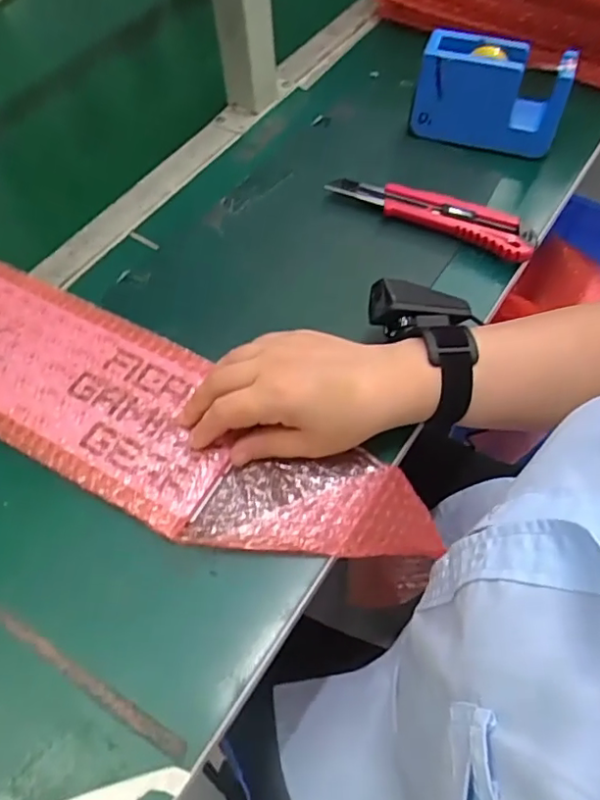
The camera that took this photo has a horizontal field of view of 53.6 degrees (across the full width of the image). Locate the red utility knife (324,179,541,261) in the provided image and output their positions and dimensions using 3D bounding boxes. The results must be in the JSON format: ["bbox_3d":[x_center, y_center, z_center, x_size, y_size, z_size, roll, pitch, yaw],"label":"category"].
[{"bbox_3d":[0.110,-0.157,0.507,0.178,0.023,0.035,24,61,16],"label":"red utility knife"}]

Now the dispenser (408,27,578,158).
[{"bbox_3d":[0.174,-0.278,0.545,0.130,0.082,0.048,15,59,11],"label":"dispenser"}]

